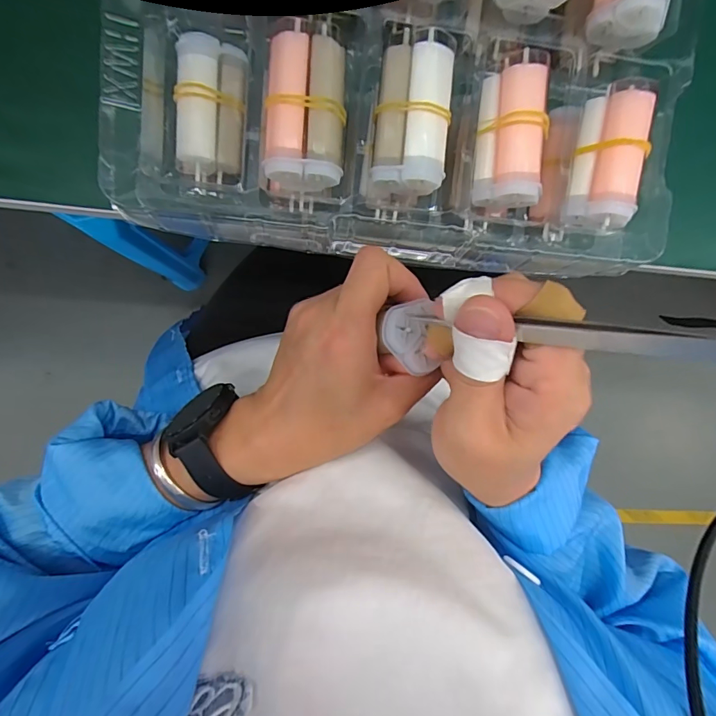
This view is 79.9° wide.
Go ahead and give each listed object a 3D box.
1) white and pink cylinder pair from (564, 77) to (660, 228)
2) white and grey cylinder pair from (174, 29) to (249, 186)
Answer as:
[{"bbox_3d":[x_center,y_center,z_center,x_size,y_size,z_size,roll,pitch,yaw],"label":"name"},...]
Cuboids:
[{"bbox_3d":[0.130,-0.103,0.222,0.028,0.023,0.071,7,96,-7],"label":"white and pink cylinder pair"},{"bbox_3d":[-0.079,-0.132,0.229,0.034,0.017,0.067,6,96,-6],"label":"white and grey cylinder pair"}]

